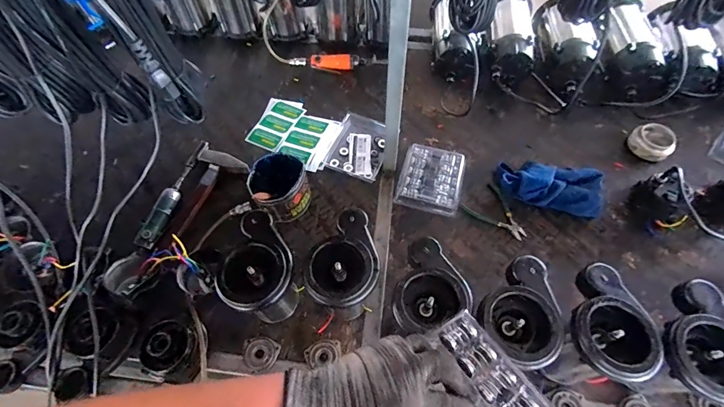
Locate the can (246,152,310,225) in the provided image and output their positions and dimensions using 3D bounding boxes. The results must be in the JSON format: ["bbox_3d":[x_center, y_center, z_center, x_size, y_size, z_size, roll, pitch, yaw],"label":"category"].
[{"bbox_3d":[-0.180,-0.034,0.818,0.120,0.101,0.122,0,60,0],"label":"can"}]

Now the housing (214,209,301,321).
[{"bbox_3d":[-0.185,0.134,0.675,0.121,0.190,0.166,-24,63,-13],"label":"housing"}]

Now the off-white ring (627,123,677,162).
[{"bbox_3d":[0.735,-0.154,0.920,0.095,0.048,0.094,0,60,0],"label":"off-white ring"}]

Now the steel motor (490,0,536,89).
[{"bbox_3d":[0.422,-0.464,1.036,0.132,0.109,0.316,11,61,7],"label":"steel motor"}]

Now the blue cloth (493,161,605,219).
[{"bbox_3d":[0.442,-0.047,0.848,0.243,0.061,0.125,12,61,7],"label":"blue cloth"}]

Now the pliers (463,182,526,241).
[{"bbox_3d":[0.317,0.025,0.835,0.115,0.012,0.141,-34,66,-18],"label":"pliers"}]

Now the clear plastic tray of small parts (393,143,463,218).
[{"bbox_3d":[0.168,-0.060,0.877,0.146,0.037,0.167,15,62,9],"label":"clear plastic tray of small parts"}]

